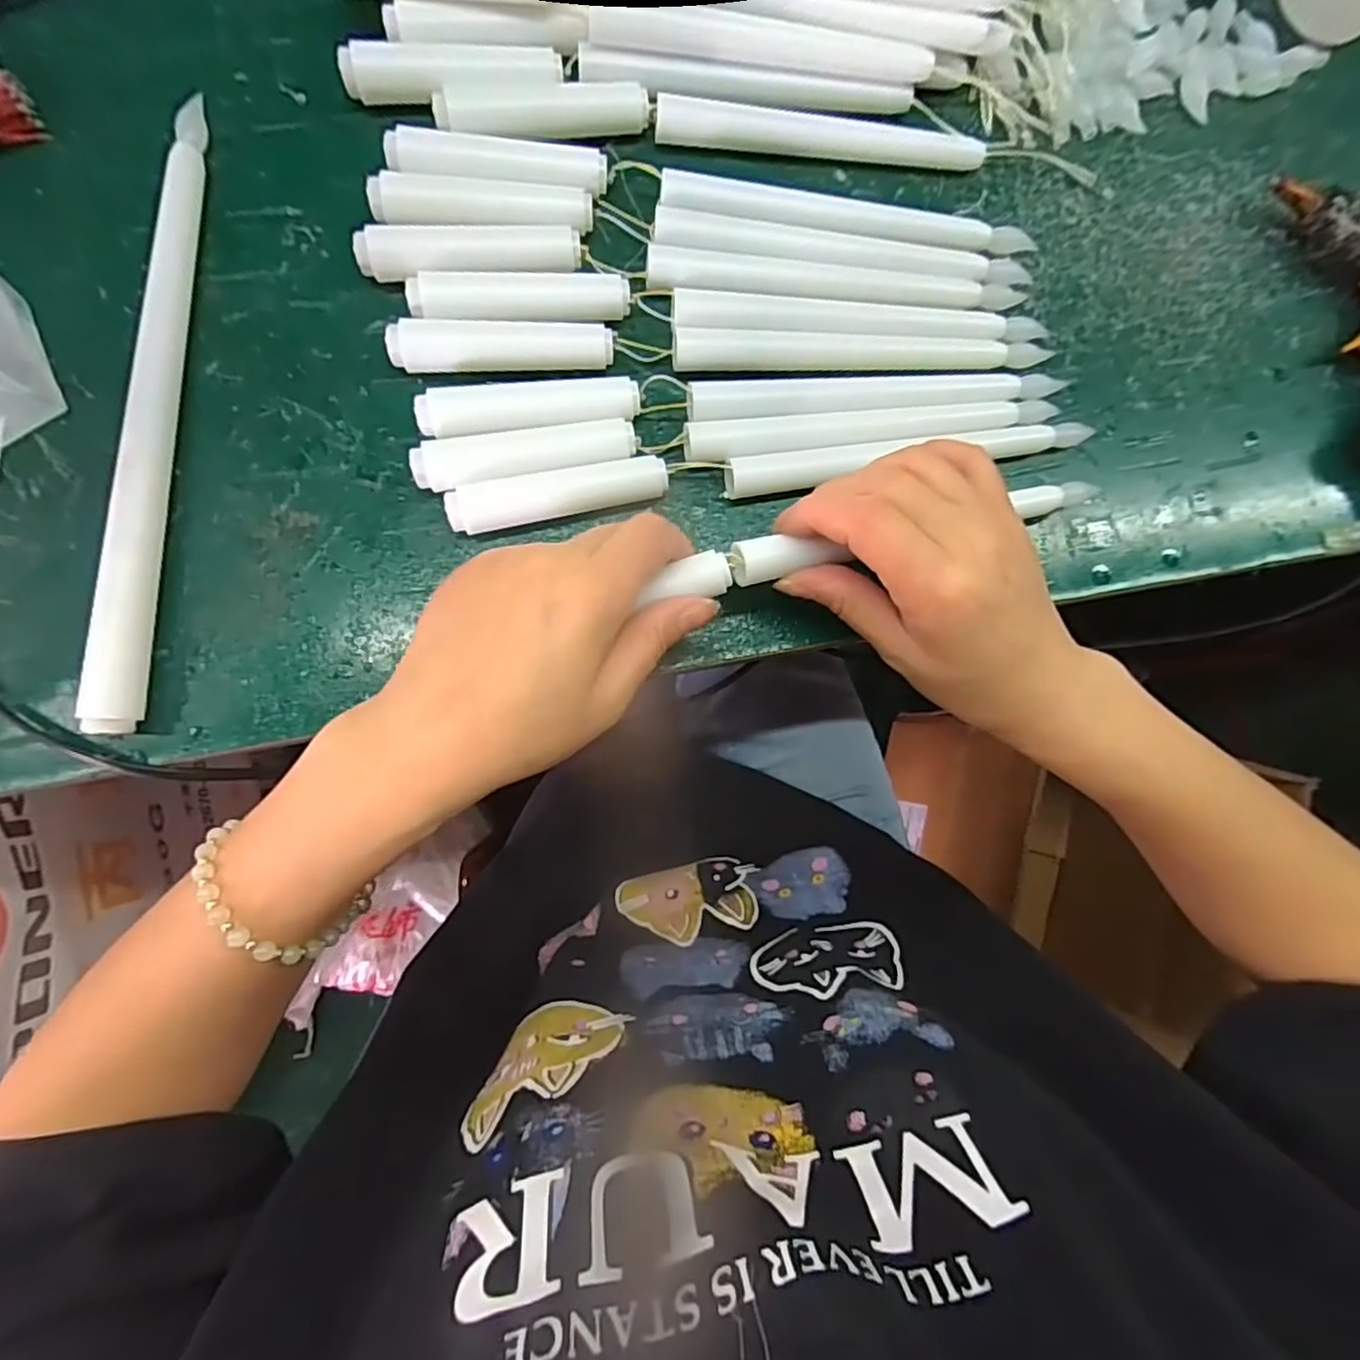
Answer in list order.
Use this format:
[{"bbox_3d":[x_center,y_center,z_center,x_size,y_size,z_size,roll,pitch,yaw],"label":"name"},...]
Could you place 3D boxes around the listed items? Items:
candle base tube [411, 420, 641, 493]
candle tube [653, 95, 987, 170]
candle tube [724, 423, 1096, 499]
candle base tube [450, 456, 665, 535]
[{"bbox_3d":[-0.062,-0.091,0.269,0.087,0.018,0.019,-12,88,-6],"label":"candle base tube"},{"bbox_3d":[0.062,-0.238,0.289,0.145,0.012,0.018,3,87,-6],"label":"candle tube"},{"bbox_3d":[0.100,-0.099,0.288,0.166,0.012,0.018,-11,88,-6],"label":"candle tube"},{"bbox_3d":[-0.049,-0.076,0.271,0.087,0.017,0.018,-14,89,-7],"label":"candle base tube"}]

